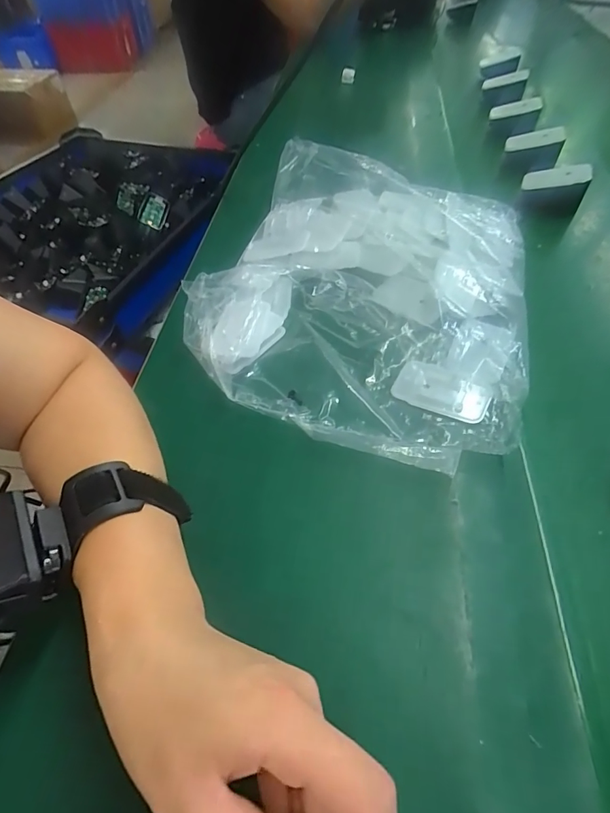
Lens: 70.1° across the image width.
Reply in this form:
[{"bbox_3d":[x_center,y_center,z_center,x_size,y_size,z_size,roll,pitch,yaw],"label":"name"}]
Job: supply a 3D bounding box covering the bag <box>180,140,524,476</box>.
[{"bbox_3d":[0.052,-0.114,0.376,0.265,0.060,0.328,11,54,13],"label":"bag"}]

